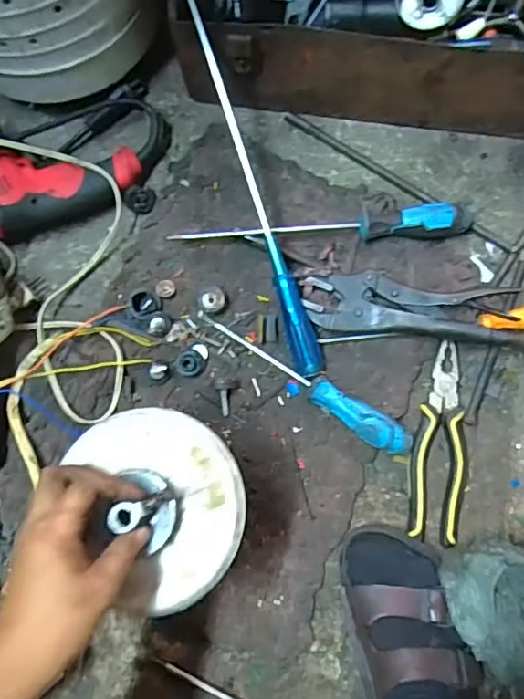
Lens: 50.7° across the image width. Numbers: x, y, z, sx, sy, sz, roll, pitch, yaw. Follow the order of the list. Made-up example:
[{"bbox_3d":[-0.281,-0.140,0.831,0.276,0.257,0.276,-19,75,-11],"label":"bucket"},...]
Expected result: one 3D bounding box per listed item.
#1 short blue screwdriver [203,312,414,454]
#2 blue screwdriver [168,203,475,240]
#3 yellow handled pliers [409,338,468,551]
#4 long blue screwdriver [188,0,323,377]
[{"bbox_3d":[0.037,0.034,0.553,0.244,0.030,0.031,31,83,8],"label":"short blue screwdriver"},{"bbox_3d":[0.063,-0.122,0.570,0.300,0.035,0.028,-4,80,3],"label":"blue screwdriver"},{"bbox_3d":[0.179,0.090,0.547,0.053,0.019,0.191,8,81,5],"label":"yellow handled pliers"},{"bbox_3d":[-0.007,-0.159,0.535,0.027,0.023,0.388,-18,98,0],"label":"long blue screwdriver"}]

